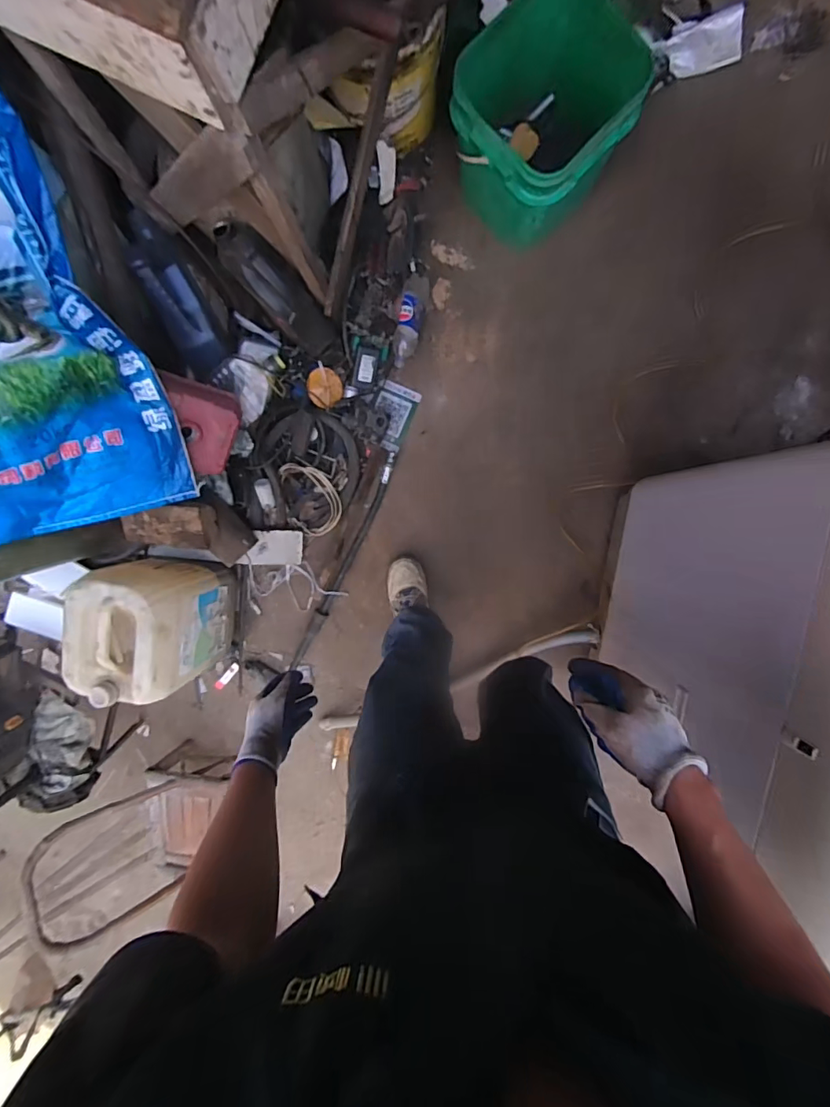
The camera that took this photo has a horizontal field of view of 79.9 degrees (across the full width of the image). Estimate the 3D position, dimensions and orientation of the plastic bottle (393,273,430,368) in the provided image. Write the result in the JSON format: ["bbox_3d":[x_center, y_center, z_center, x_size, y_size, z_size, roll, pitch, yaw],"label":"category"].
[{"bbox_3d":[-0.013,-0.598,1.258,0.060,0.063,0.234,12,94,2],"label":"plastic bottle"}]

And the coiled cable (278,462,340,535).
[{"bbox_3d":[-0.269,-0.142,1.312,0.141,0.024,0.197,-11,105,-14],"label":"coiled cable"}]

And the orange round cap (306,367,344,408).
[{"bbox_3d":[-0.228,-0.421,1.263,0.092,0.008,0.099,-9,95,-24],"label":"orange round cap"}]

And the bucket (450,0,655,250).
[{"bbox_3d":[0.260,-0.938,1.093,0.353,0.265,0.336,45,96,0],"label":"bucket"}]

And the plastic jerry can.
[{"bbox_3d":[-0.605,0.163,1.174,0.219,0.328,0.271,13,94,2],"label":"plastic jerry can"}]

